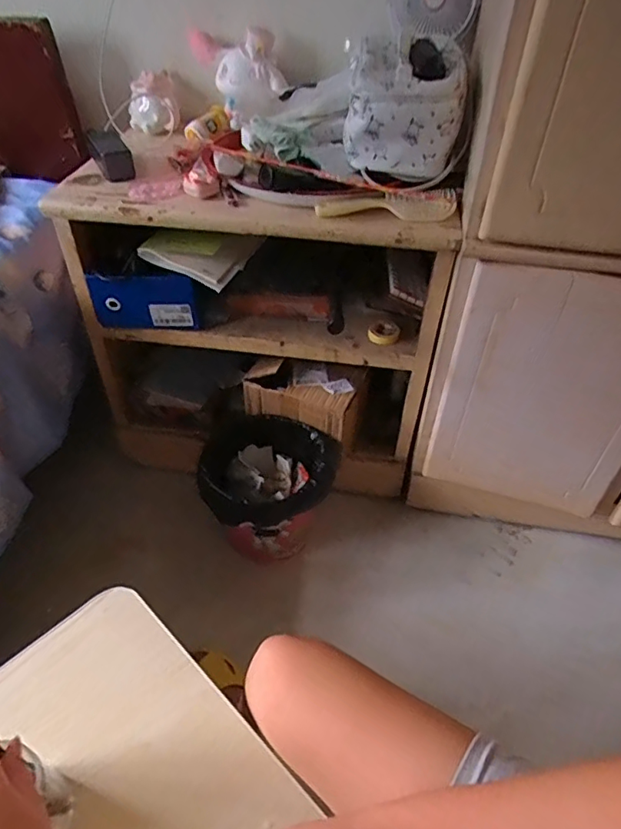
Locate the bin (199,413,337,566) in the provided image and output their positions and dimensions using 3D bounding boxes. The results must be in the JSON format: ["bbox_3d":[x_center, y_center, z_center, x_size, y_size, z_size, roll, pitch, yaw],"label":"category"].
[{"bbox_3d":[-0.081,0.173,1.138,0.244,0.230,0.220,8,44,7],"label":"bin"}]

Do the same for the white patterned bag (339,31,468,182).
[{"bbox_3d":[0.143,-0.472,0.831,0.165,0.165,0.128,5,44,4],"label":"white patterned bag"}]

